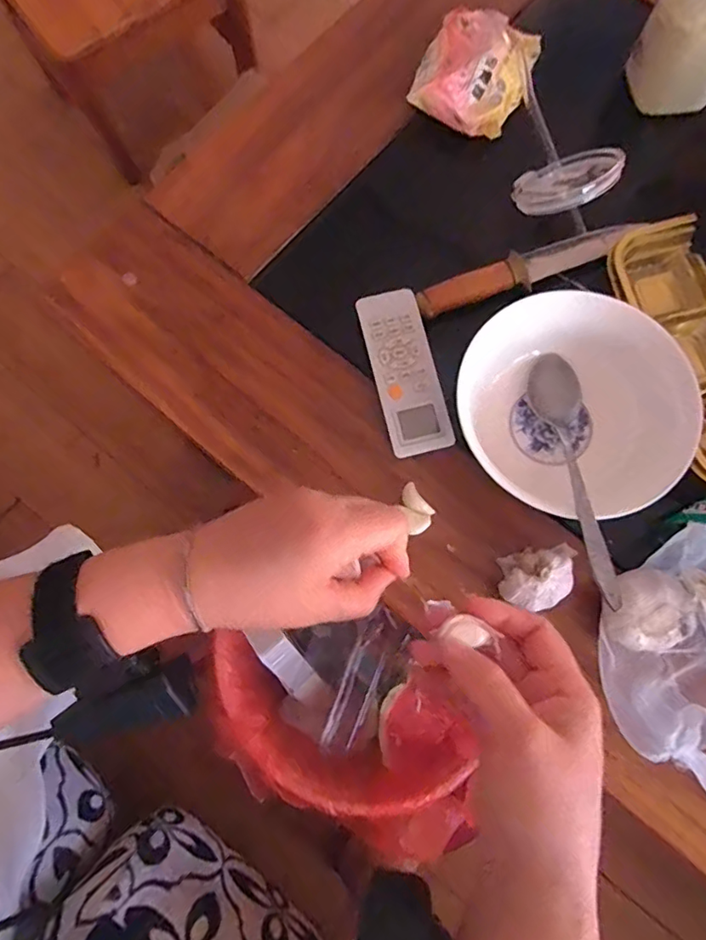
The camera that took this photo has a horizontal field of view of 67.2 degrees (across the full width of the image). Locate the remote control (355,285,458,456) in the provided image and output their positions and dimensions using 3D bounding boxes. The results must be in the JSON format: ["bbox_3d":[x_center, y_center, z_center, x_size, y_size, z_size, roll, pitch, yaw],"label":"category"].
[{"bbox_3d":[0.040,-0.076,0.409,0.047,0.019,0.129,-13,75,-3],"label":"remote control"}]

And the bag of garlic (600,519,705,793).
[{"bbox_3d":[0.221,0.156,0.337,0.099,0.056,0.220,-14,75,-3],"label":"bag of garlic"}]

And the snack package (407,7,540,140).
[{"bbox_3d":[0.109,-0.358,0.475,0.098,0.029,0.110,16,76,5],"label":"snack package"}]

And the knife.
[{"bbox_3d":[0.142,-0.165,0.431,0.189,0.015,0.026,-21,76,-5],"label":"knife"}]

